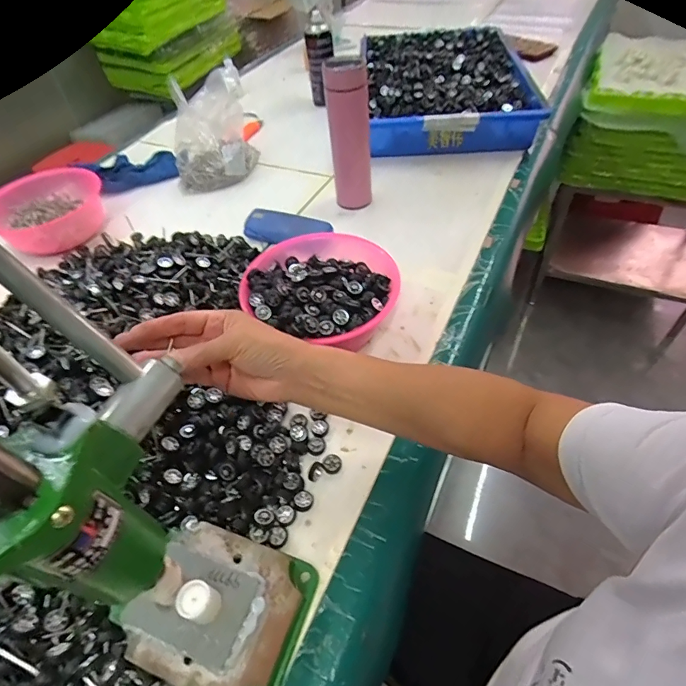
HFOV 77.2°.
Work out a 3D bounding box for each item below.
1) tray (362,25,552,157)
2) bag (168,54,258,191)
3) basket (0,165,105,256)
[{"bbox_3d":[0.244,-0.639,1.047,0.361,0.097,0.616,-3,48,3],"label":"tray"},{"bbox_3d":[-0.267,-0.425,0.864,0.164,0.150,0.177,-16,49,-9],"label":"bag"},{"bbox_3d":[-0.512,-0.243,0.773,0.151,0.071,0.195,-4,48,2],"label":"basket"}]

